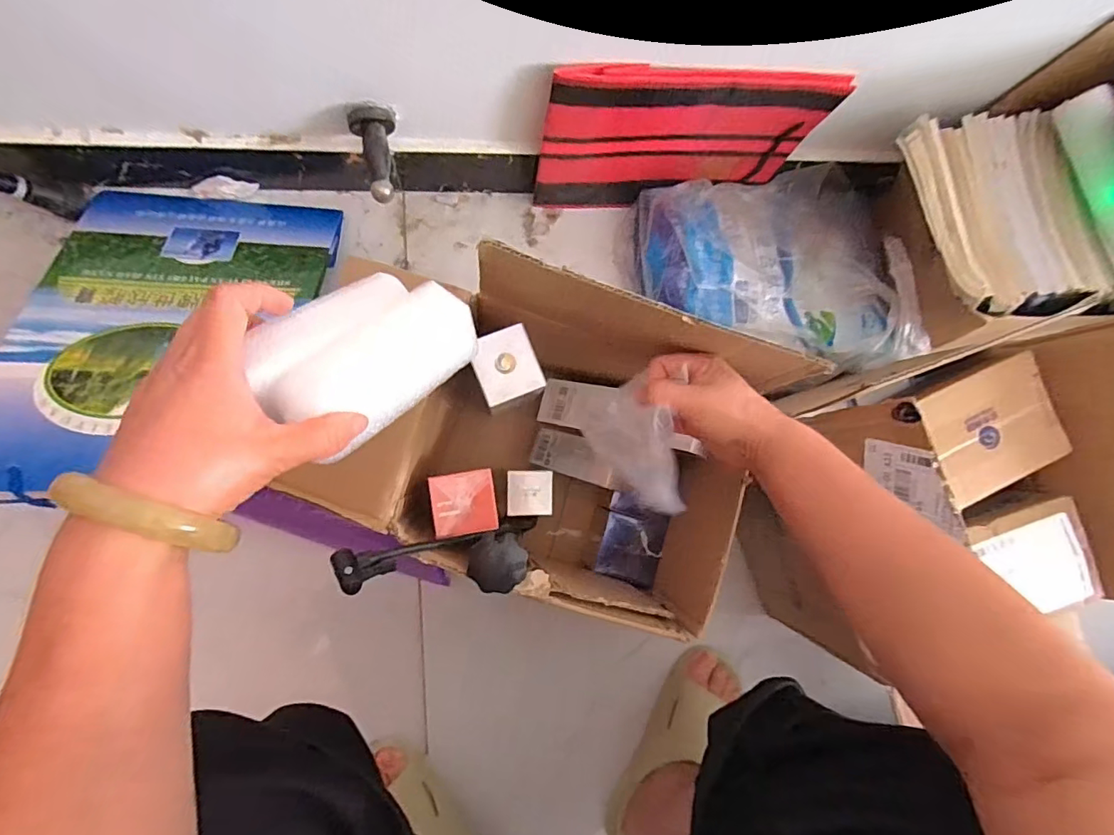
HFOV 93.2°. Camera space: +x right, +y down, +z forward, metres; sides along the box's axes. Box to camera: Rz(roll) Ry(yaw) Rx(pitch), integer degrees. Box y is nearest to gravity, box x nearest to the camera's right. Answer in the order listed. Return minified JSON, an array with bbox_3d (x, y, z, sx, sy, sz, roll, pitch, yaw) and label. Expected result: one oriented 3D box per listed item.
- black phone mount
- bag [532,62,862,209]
[{"bbox_3d":[-0.090,0.119,0.412,0.150,0.037,0.054,-8,88,-9],"label":"black phone mount"},{"bbox_3d":[0.121,-0.285,0.557,0.274,0.208,0.036,-3,87,-9],"label":"bag"}]

